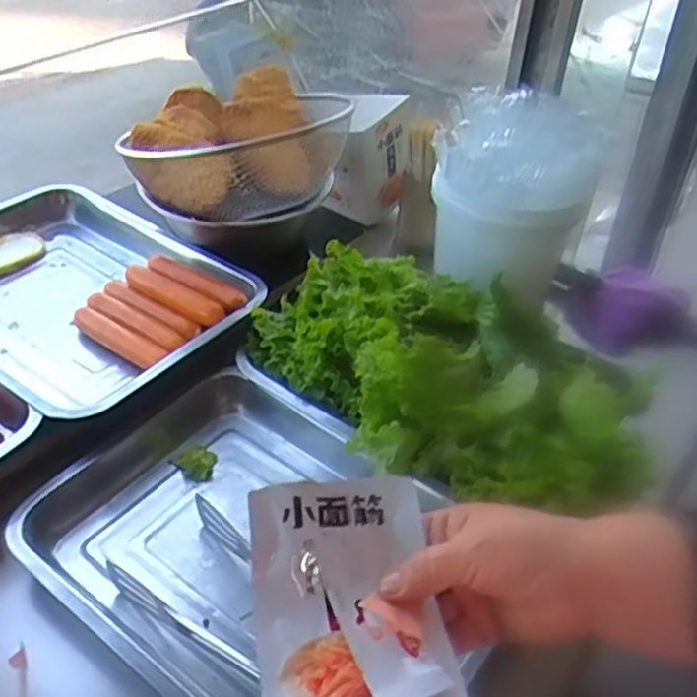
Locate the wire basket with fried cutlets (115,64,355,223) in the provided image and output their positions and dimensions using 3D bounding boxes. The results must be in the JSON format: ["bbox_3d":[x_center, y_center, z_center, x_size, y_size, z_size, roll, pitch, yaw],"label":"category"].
[{"bbox_3d":[-0.127,-0.228,0.801,0.209,0.091,0.214,1,40,-1],"label":"wire basket with fried cutlets"}]

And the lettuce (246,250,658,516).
[{"bbox_3d":[0.089,0.008,0.661,0.363,0.101,0.275,13,41,13],"label":"lettuce"}]

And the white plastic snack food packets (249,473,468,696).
[{"bbox_3d":[0.001,0.130,0.373,0.096,0.032,0.142,-5,40,-8],"label":"white plastic snack food packets"}]

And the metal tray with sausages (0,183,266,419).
[{"bbox_3d":[-0.292,-0.060,0.755,0.355,0.056,0.261,26,45,26],"label":"metal tray with sausages"}]

